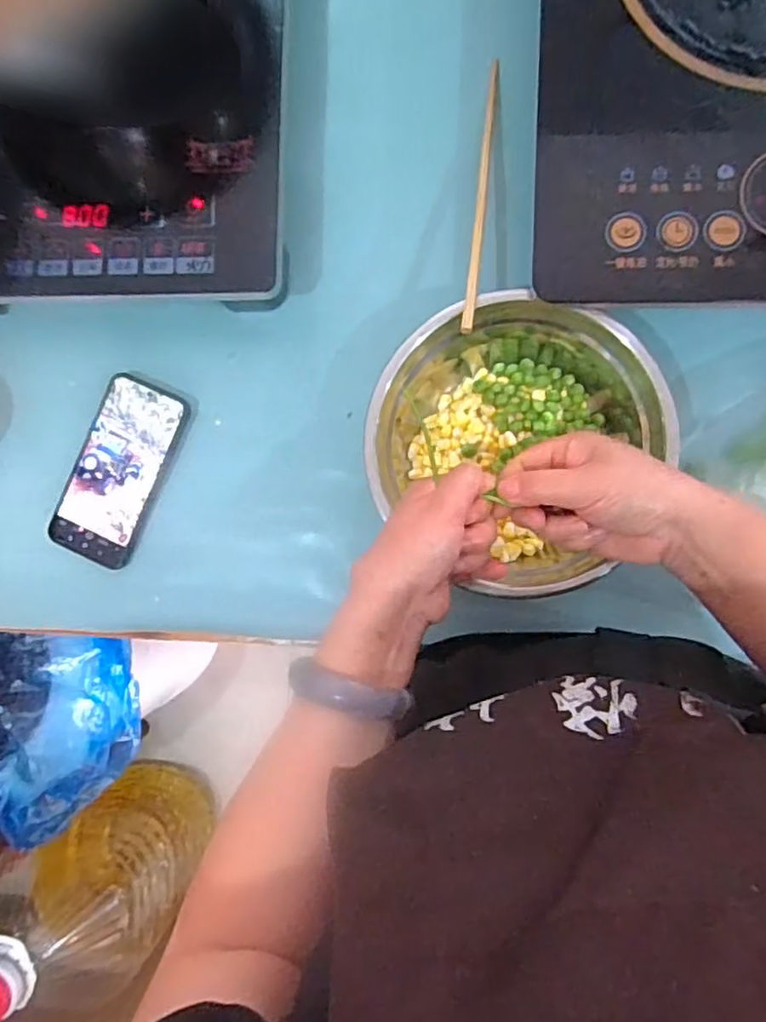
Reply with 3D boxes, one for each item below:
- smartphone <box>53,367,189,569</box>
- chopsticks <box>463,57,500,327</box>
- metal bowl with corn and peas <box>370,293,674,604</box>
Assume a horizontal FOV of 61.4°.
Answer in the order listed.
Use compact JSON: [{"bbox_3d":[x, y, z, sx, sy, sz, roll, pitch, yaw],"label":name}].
[{"bbox_3d":[-0.222,-0.033,0.545,0.075,0.014,0.153,24,91,6],"label":"smartphone"},{"bbox_3d":[0.075,-0.243,0.486,0.008,0.010,0.250,6,71,6],"label":"chopsticks"},{"bbox_3d":[0.096,-0.050,0.488,0.202,0.077,0.205,0,89,6],"label":"metal bowl with corn and peas"}]

